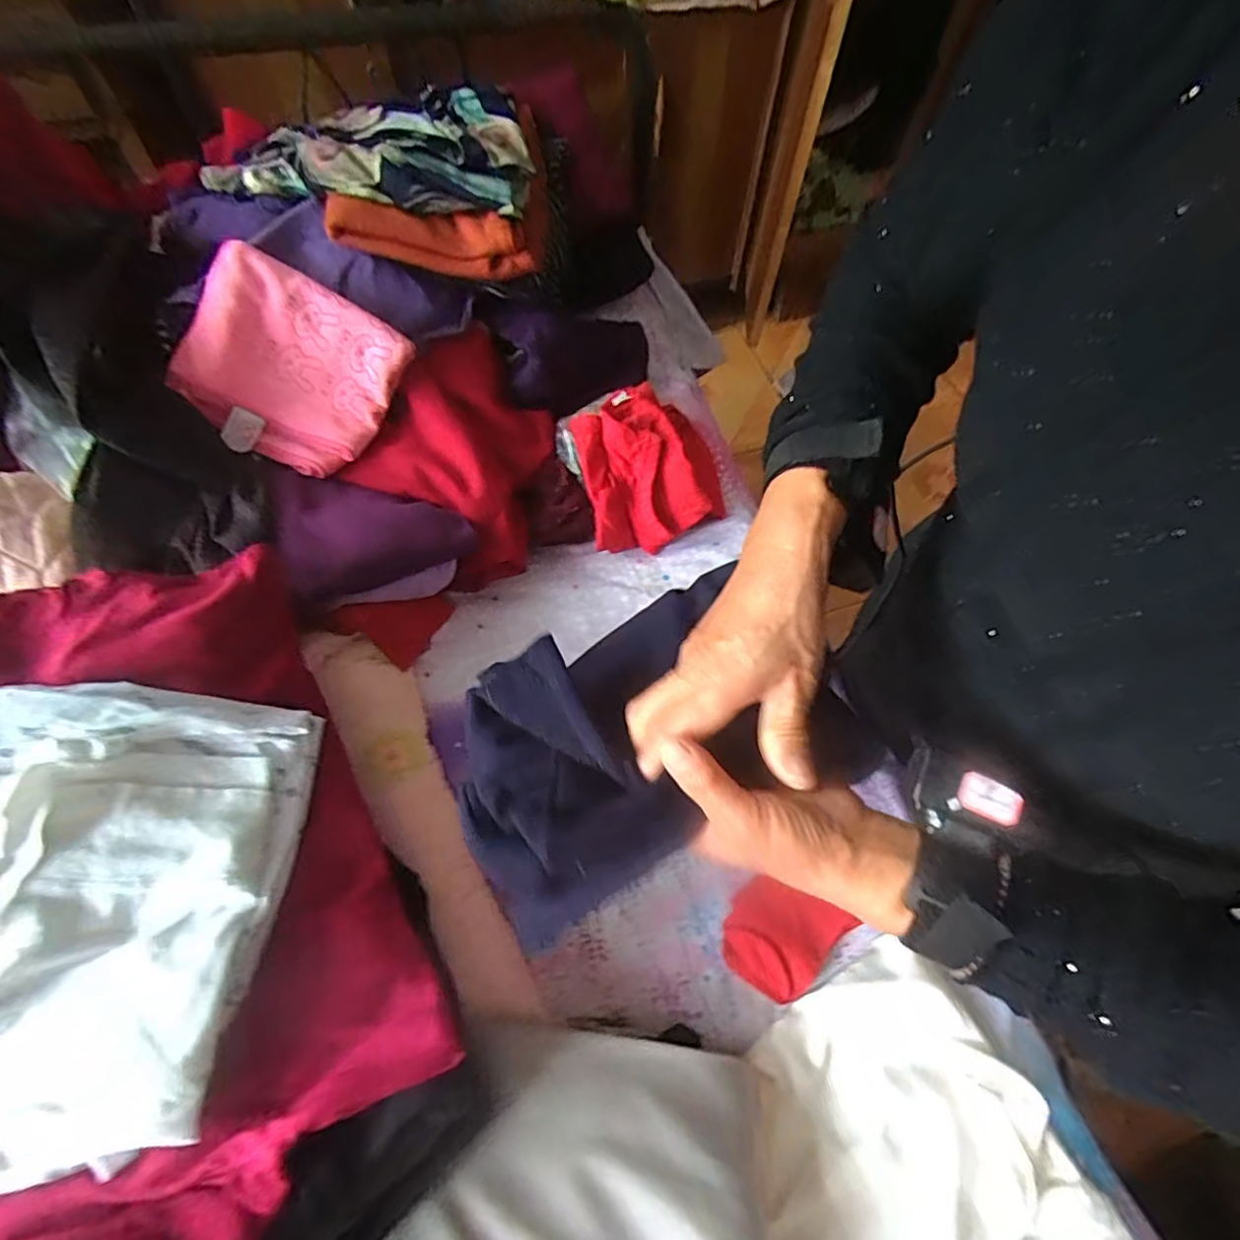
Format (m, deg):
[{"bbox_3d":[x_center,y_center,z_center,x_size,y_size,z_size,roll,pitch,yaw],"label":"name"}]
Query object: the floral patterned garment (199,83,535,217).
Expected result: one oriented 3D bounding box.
[{"bbox_3d":[-0.285,-0.534,0.698,0.359,0.052,0.219,-11,62,-9],"label":"floral patterned garment"}]

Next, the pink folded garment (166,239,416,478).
[{"bbox_3d":[-0.334,-0.256,0.616,0.191,0.033,0.180,27,87,-19],"label":"pink folded garment"}]

